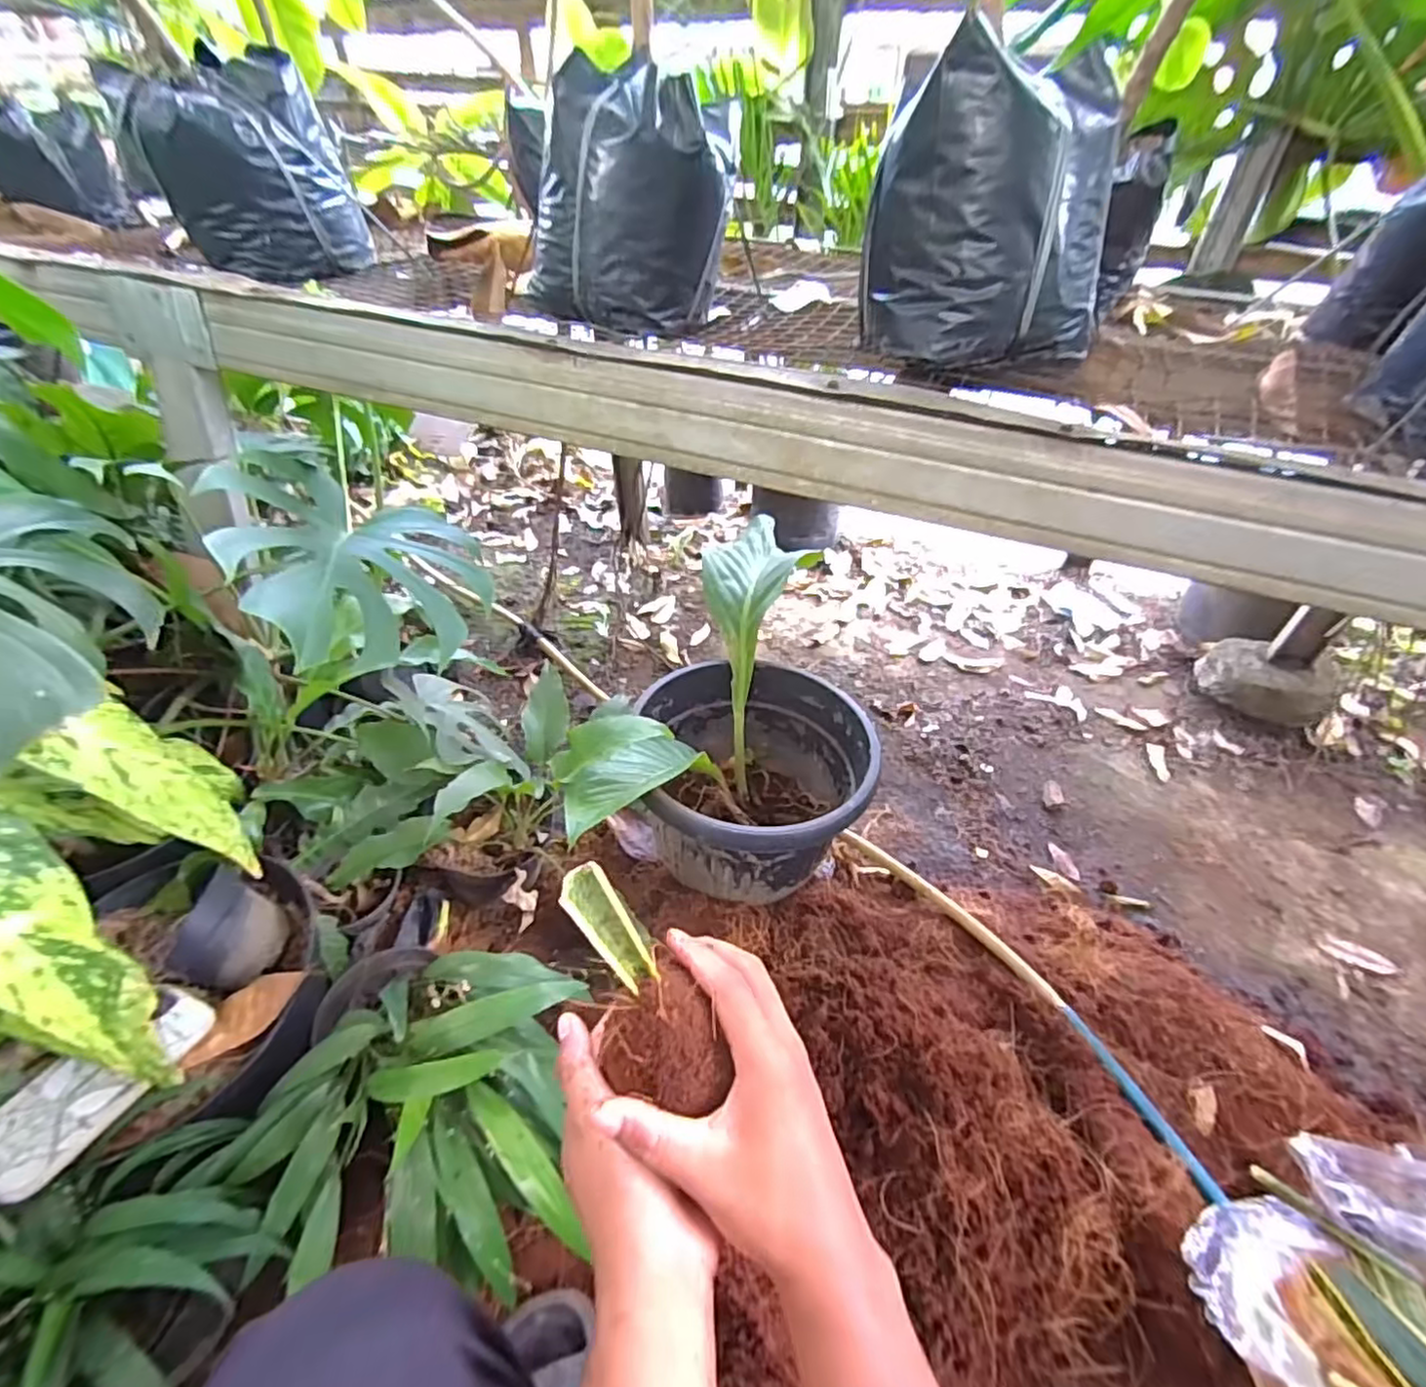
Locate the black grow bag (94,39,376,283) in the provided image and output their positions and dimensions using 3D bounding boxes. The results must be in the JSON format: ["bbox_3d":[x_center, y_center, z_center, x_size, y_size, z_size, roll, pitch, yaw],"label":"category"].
[{"bbox_3d":[-0.510,-0.564,0.730,0.164,0.178,0.153,16,40,15],"label":"black grow bag"}]

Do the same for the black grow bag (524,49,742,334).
[{"bbox_3d":[-0.079,-0.467,0.646,0.173,0.181,0.134,16,40,15],"label":"black grow bag"}]

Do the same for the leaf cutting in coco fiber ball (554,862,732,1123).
[{"bbox_3d":[-0.040,0.143,0.342,0.052,0.132,0.053,-28,11,-33],"label":"leaf cutting in coco fiber ball"}]

